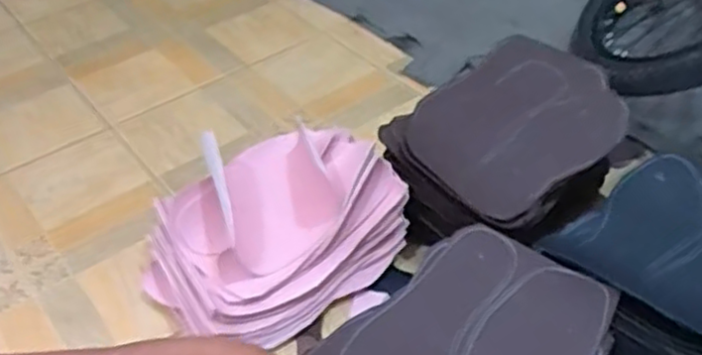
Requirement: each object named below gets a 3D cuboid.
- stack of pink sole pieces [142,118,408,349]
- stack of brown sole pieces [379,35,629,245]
[{"bbox_3d":[-0.088,0.046,0.786,0.293,0.127,0.224,-30,48,-25],"label":"stack of pink sole pieces"},{"bbox_3d":[0.184,-0.034,0.832,0.296,0.121,0.218,-28,47,-24],"label":"stack of brown sole pieces"}]

